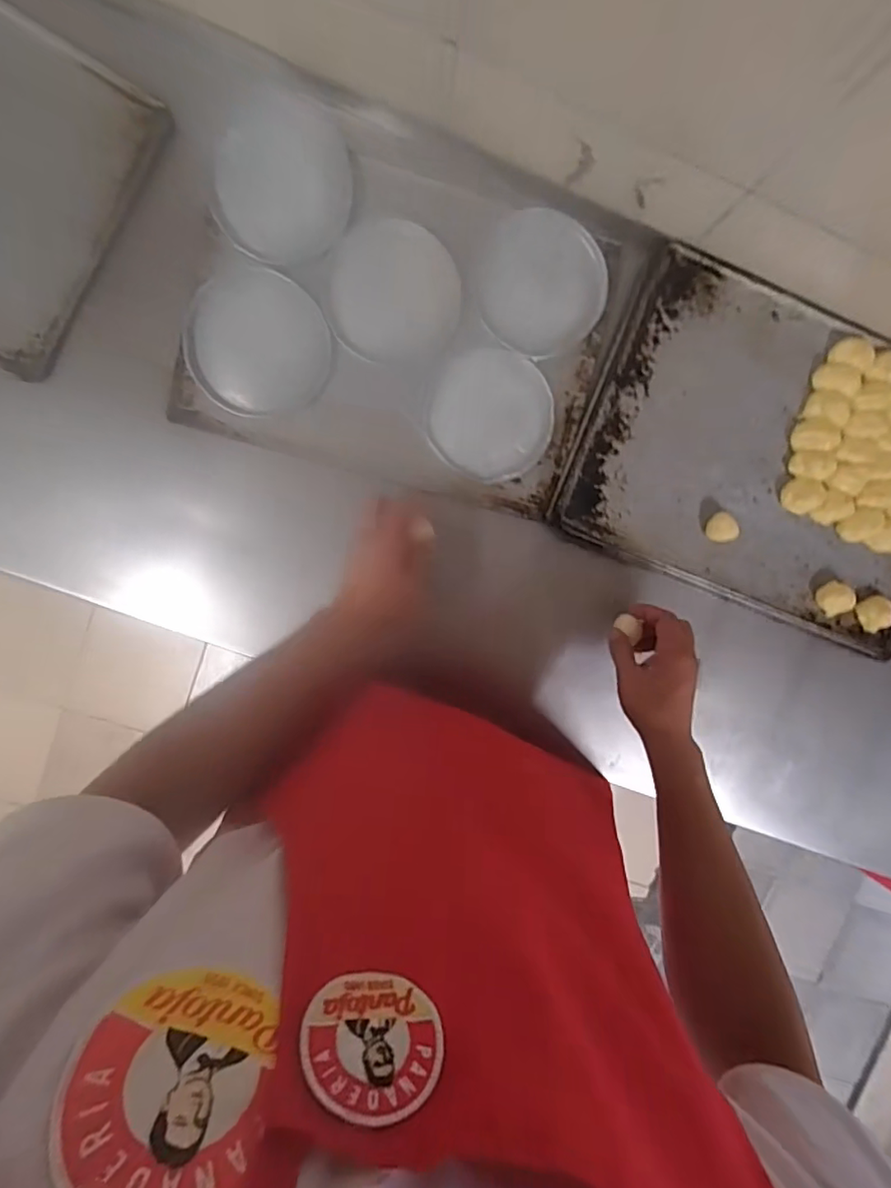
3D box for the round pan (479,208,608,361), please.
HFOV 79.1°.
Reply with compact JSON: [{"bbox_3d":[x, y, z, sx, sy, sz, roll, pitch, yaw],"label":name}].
[{"bbox_3d":[0.110,-0.340,0.595,0.138,0.015,0.138,5,96,-6],"label":"round pan"}]

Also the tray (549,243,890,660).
[{"bbox_3d":[0.390,-0.154,0.630,0.444,0.047,0.328,21,94,-7],"label":"tray"}]

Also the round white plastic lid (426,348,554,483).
[{"bbox_3d":[0.052,-0.204,0.618,0.139,0.007,0.140,-1,96,-5],"label":"round white plastic lid"}]

